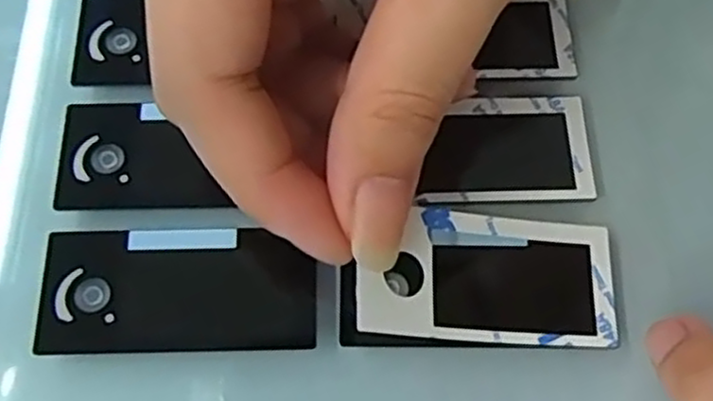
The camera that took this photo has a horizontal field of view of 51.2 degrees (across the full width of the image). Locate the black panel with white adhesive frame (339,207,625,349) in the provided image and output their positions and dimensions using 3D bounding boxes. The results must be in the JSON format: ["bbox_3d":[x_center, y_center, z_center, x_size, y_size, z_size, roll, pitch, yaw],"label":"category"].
[{"bbox_3d":[0.026,0.016,0.156,0.062,0.005,0.029,4,72,-19],"label":"black panel with white adhesive frame"}]

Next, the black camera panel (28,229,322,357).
[{"bbox_3d":[-0.039,0.019,0.163,0.059,0.004,0.027,-1,67,-1],"label":"black camera panel"}]

